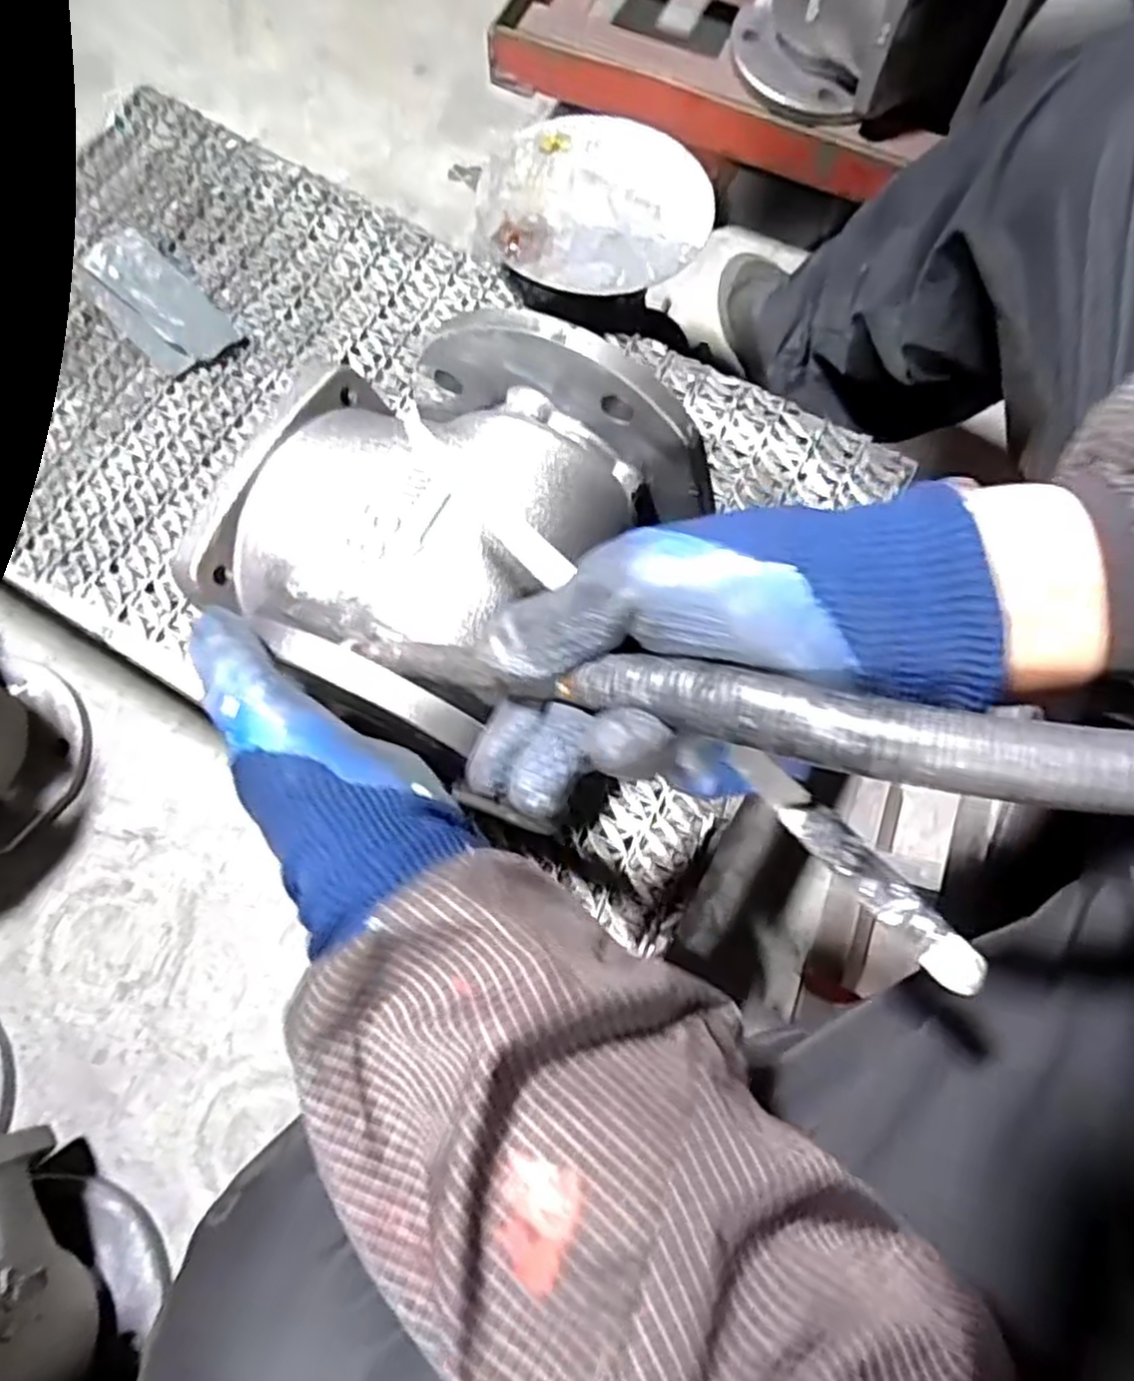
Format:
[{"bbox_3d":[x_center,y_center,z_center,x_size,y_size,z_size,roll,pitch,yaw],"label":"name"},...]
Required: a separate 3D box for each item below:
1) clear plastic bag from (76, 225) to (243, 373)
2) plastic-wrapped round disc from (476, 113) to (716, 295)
[{"bbox_3d":[-0.301,-0.283,0.567,0.063,0.020,0.131,-43,77,-13],"label":"clear plastic bag"},{"bbox_3d":[0.020,-0.348,0.558,0.163,0.016,0.153,0,72,0],"label":"plastic-wrapped round disc"}]

